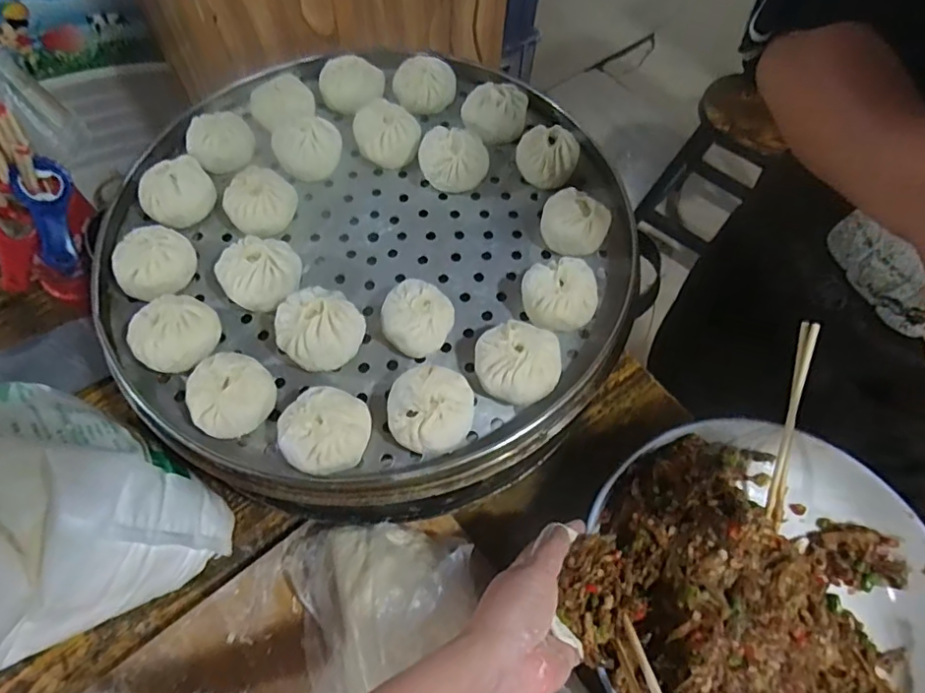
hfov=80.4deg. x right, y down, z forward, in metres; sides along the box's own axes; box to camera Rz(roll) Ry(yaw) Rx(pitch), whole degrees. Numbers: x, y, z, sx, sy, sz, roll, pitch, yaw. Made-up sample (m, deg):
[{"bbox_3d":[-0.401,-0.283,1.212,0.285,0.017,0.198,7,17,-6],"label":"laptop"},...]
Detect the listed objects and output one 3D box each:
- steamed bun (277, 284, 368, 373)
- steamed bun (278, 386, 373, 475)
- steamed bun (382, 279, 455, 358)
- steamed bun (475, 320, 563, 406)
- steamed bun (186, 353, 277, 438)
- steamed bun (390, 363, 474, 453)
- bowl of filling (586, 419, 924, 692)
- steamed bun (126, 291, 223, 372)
[{"bbox_3d":[-0.118,-0.011,0.459,0.068,0.052,0.062,1,61,-2],"label":"steamed bun"},{"bbox_3d":[-0.107,0.068,0.423,0.064,0.043,0.061,1,61,-2],"label":"steamed bun"},{"bbox_3d":[-0.038,-0.021,0.468,0.058,0.047,0.052,8,61,2],"label":"steamed bun"},{"bbox_3d":[0.044,0.016,0.453,0.069,0.042,0.063,1,61,-2],"label":"steamed bun"},{"bbox_3d":[-0.182,0.039,0.435,0.061,0.043,0.058,1,61,-2],"label":"steamed bun"},{"bbox_3d":[-0.025,0.053,0.432,0.064,0.044,0.064,1,61,-2],"label":"steamed bun"},{"bbox_3d":[0.263,0.214,0.460,0.286,0.098,0.294,1,61,-2],"label":"bowl of filling"},{"bbox_3d":[-0.243,-0.012,0.459,0.064,0.040,0.068,40,67,18],"label":"steamed bun"}]

